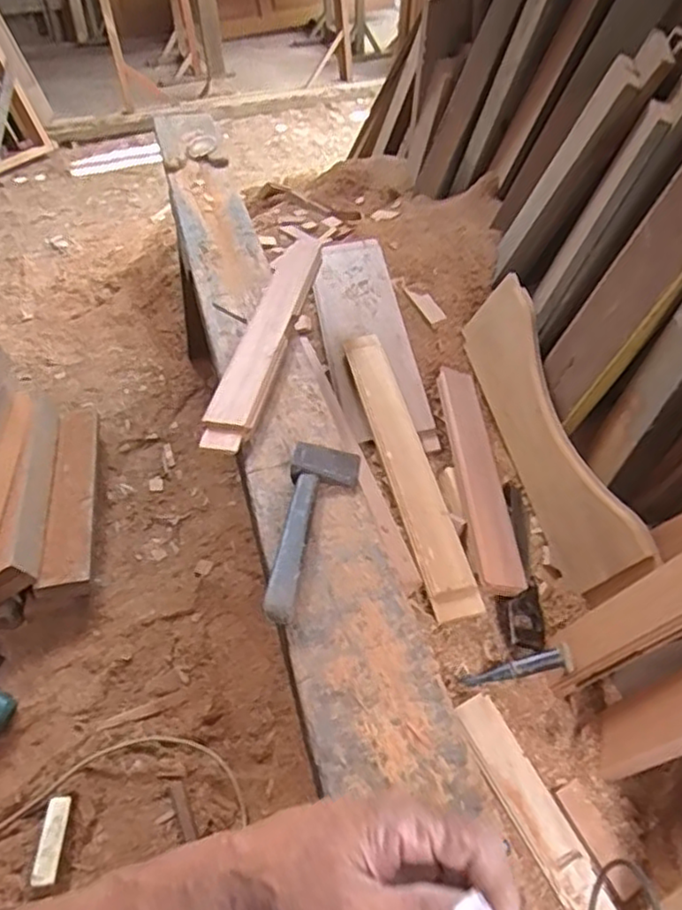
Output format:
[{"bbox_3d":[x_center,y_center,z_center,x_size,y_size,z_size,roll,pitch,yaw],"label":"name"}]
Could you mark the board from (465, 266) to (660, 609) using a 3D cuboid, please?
[{"bbox_3d":[0.413,-0.045,1.362,0.031,0.198,0.689,6,53,-31],"label":"board"}]

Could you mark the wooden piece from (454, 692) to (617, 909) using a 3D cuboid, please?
[{"bbox_3d":[0.293,0.538,1.013,0.076,0.029,0.359,-23,68,-20],"label":"wooden piece"}]

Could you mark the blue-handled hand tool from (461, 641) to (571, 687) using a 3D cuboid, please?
[{"bbox_3d":[0.292,0.356,1.122,0.181,0.032,0.043,-19,42,11],"label":"blue-handled hand tool"}]

